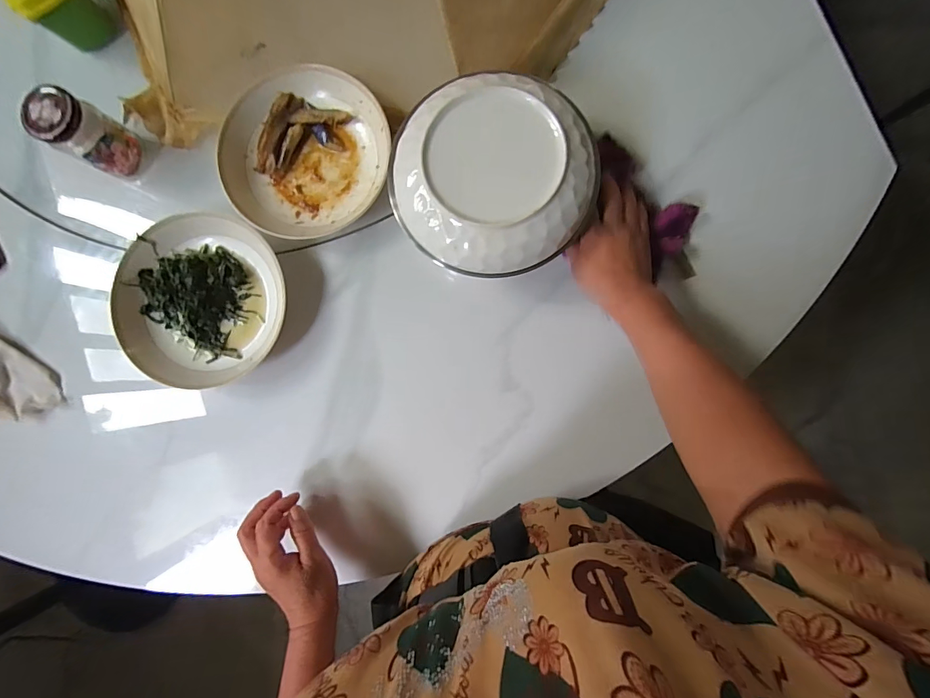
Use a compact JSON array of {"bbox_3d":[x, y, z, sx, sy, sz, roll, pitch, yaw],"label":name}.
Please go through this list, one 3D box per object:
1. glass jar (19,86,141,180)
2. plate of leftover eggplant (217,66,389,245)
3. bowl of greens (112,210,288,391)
[{"bbox_3d":[-0.429,-0.243,0.457,0.057,0.110,0.057,0,88,8],"label":"glass jar"},{"bbox_3d":[-0.188,-0.227,0.470,0.189,0.041,0.188,0,84,4],"label":"plate of leftover eggplant"},{"bbox_3d":[-0.309,-0.059,0.467,0.185,0.045,0.189,0,84,4],"label":"bowl of greens"}]

